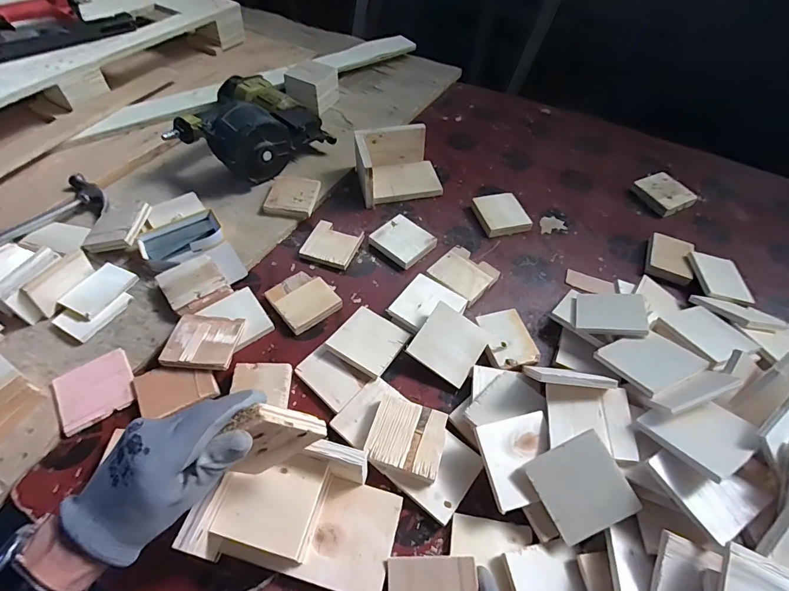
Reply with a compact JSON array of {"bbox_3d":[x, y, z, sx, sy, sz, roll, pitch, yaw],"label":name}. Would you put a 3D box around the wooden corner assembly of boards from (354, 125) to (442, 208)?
[{"bbox_3d":[0.007,-0.259,0.792,0.159,0.079,0.128,-7,54,-8],"label":"wooden corner assembly of boards"}]

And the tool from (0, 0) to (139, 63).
[{"bbox_3d":[-0.745,-0.586,0.834,0.350,0.076,0.194,-27,60,-23],"label":"tool"}]

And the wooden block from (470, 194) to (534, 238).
[{"bbox_3d":[0.201,-0.153,0.764,0.086,0.023,0.087,-13,55,-12],"label":"wooden block"}]

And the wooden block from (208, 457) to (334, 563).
[{"bbox_3d":[-0.127,0.219,0.431,0.089,0.060,0.089,13,54,6],"label":"wooden block"}]

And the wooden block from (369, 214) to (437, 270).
[{"bbox_3d":[0.015,-0.097,0.721,0.091,0.025,0.081,37,60,22],"label":"wooden block"}]

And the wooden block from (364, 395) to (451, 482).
[{"bbox_3d":[0.016,0.175,0.501,0.090,0.018,0.083,17,54,9],"label":"wooden block"}]

